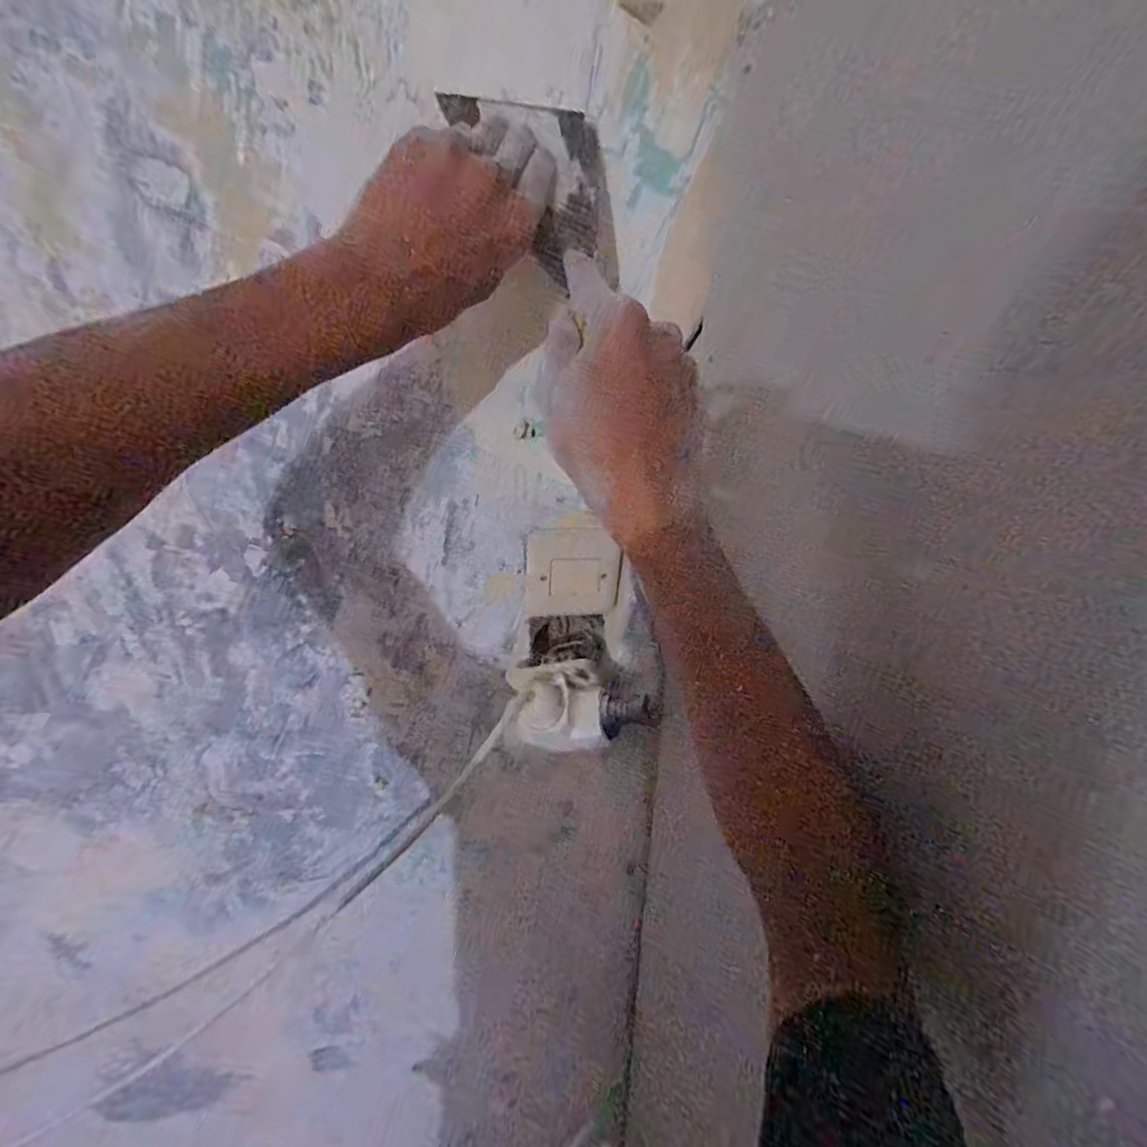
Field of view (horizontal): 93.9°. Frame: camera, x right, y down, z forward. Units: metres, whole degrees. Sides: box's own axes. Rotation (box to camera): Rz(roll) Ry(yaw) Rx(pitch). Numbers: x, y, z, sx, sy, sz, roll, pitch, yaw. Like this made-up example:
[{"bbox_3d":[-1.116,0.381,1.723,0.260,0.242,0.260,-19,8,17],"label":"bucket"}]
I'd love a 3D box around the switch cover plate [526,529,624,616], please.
[{"bbox_3d":[0.000,0.001,0.455,0.077,0.077,0.011,-1,26,-4],"label":"switch cover plate"}]

